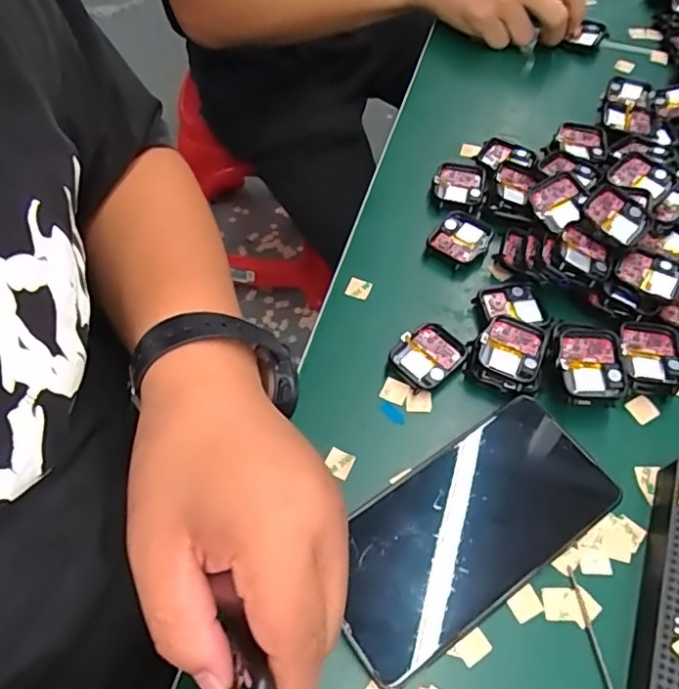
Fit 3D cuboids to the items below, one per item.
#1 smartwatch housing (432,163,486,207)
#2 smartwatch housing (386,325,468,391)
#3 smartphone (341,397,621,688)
[{"bbox_3d":[0.093,-0.123,0.446,0.038,0.008,0.043,18,60,9],"label":"smartwatch housing"},{"bbox_3d":[0.056,0.007,0.365,0.036,0.011,0.044,39,65,20],"label":"smartwatch housing"},{"bbox_3d":[0.066,0.097,0.307,0.158,0.014,0.077,-30,64,-18],"label":"smartphone"}]

